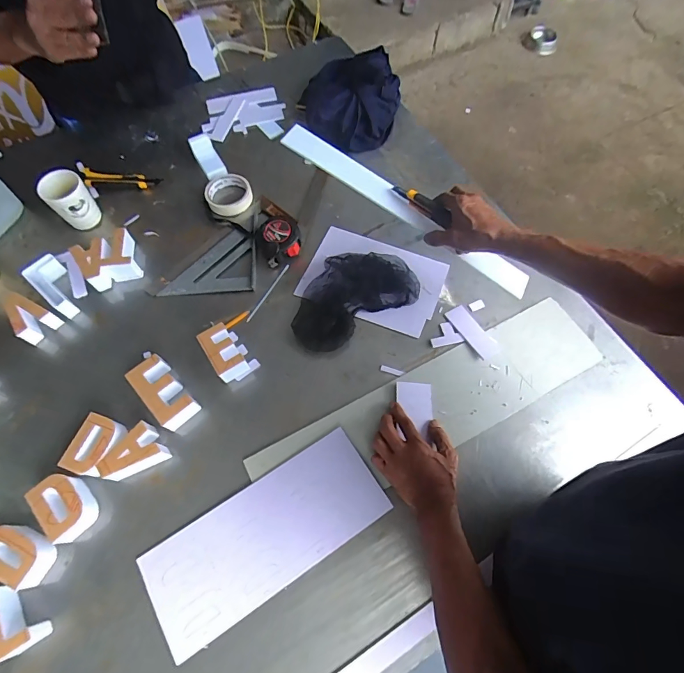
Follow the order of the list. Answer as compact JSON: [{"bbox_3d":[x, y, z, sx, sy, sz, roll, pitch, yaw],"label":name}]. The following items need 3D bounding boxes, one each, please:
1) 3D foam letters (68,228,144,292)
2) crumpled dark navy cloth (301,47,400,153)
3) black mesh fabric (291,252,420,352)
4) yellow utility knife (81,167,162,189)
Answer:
[{"bbox_3d":[-0.430,-0.142,0.740,0.102,0.051,0.088,-26,68,-12],"label":"3D foam letters"},{"bbox_3d":[0.019,-0.532,0.884,0.205,0.100,0.210,18,67,8],"label":"crumpled dark navy cloth"},{"bbox_3d":[0.014,-0.080,0.719,0.246,0.038,0.149,-30,69,-13],"label":"black mesh fabric"},{"bbox_3d":[-0.460,-0.323,0.833,0.162,0.017,0.044,7,66,3],"label":"yellow utility knife"}]

